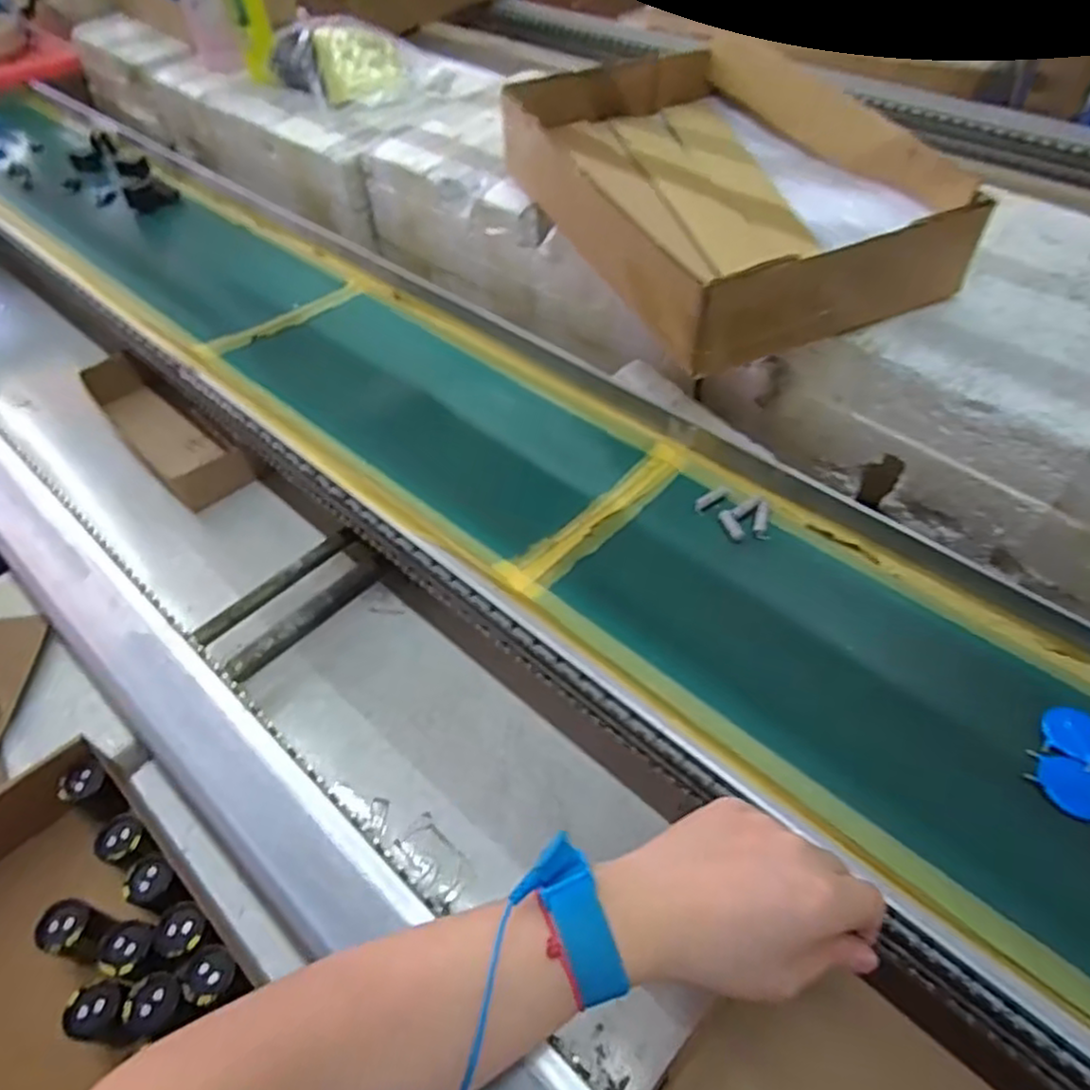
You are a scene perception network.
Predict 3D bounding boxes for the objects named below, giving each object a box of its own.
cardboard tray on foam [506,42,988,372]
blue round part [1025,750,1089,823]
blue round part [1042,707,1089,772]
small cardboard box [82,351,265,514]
[{"bbox_3d":[0.138,-0.305,0.583,0.247,0.089,0.359,-20,53,-14],"label":"cardboard tray on foam"},{"bbox_3d":[0.269,0.123,0.353,0.038,0.006,0.029,30,57,24],"label":"blue round part"},{"bbox_3d":[0.287,0.103,0.371,0.030,0.007,0.036,32,58,25],"label":"blue round part"},{"bbox_3d":[-0.383,-0.115,0.690,0.234,0.048,0.072,36,60,27],"label":"small cardboard box"}]

